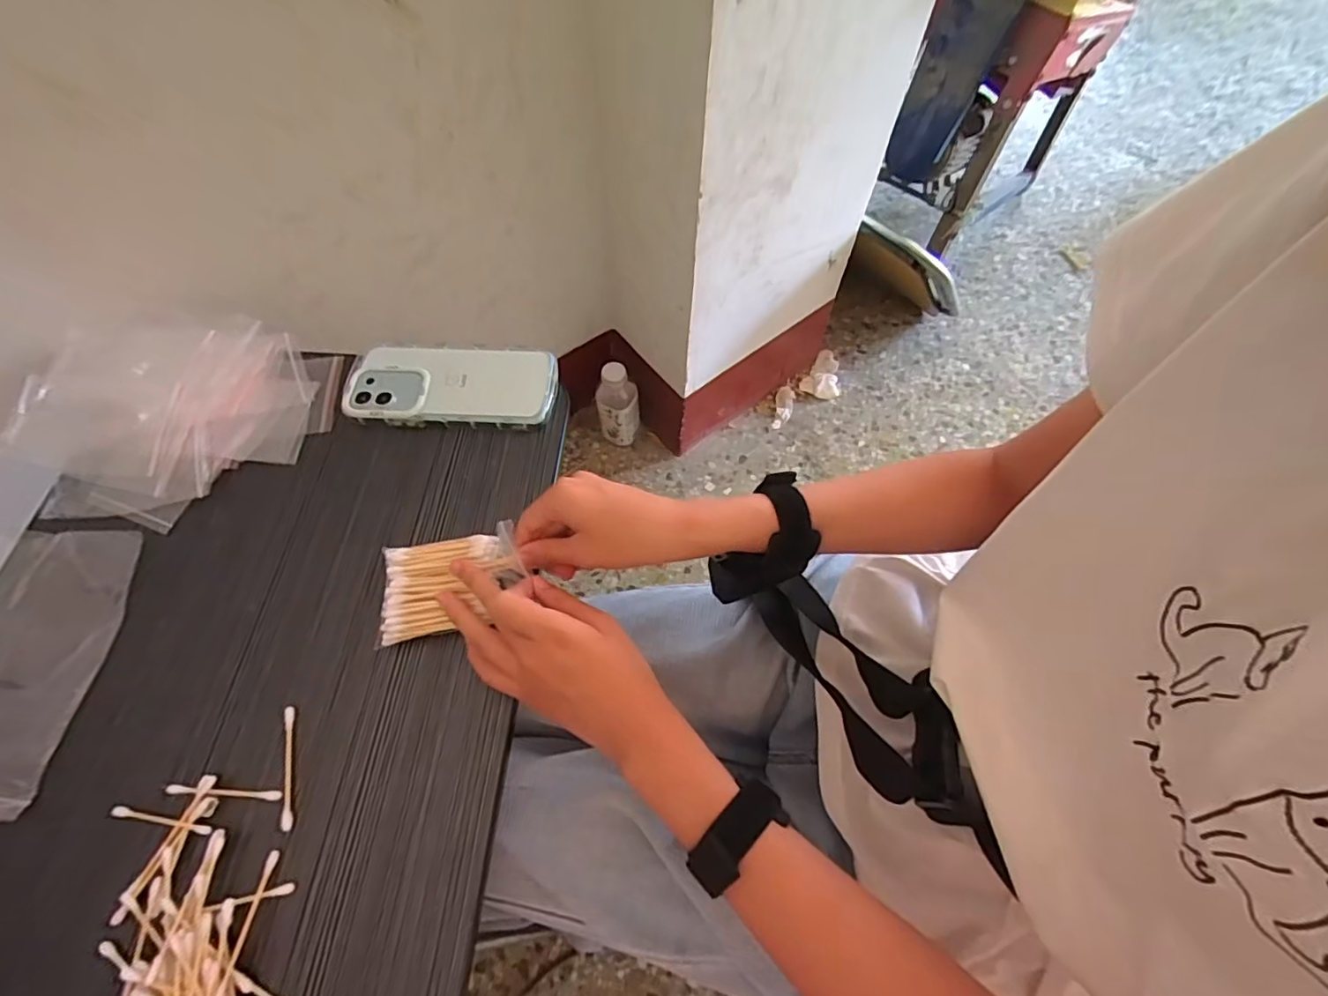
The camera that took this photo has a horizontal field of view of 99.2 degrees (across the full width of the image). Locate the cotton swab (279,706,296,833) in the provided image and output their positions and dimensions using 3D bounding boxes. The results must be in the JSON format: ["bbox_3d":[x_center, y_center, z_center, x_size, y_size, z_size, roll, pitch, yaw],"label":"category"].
[{"bbox_3d":[-0.234,0.166,0.350,0.007,0.004,0.070,-13,64,-7],"label":"cotton swab"}]

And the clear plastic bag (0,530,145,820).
[{"bbox_3d":[-0.435,0.107,0.374,0.117,0.014,0.177,5,63,2],"label":"clear plastic bag"}]

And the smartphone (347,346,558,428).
[{"bbox_3d":[-0.177,-0.094,0.478,0.167,0.018,0.074,1,63,0],"label":"smartphone"}]

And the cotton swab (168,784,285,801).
[{"bbox_3d":[-0.269,0.179,0.343,0.071,0.004,0.006,3,63,1],"label":"cotton swab"}]

